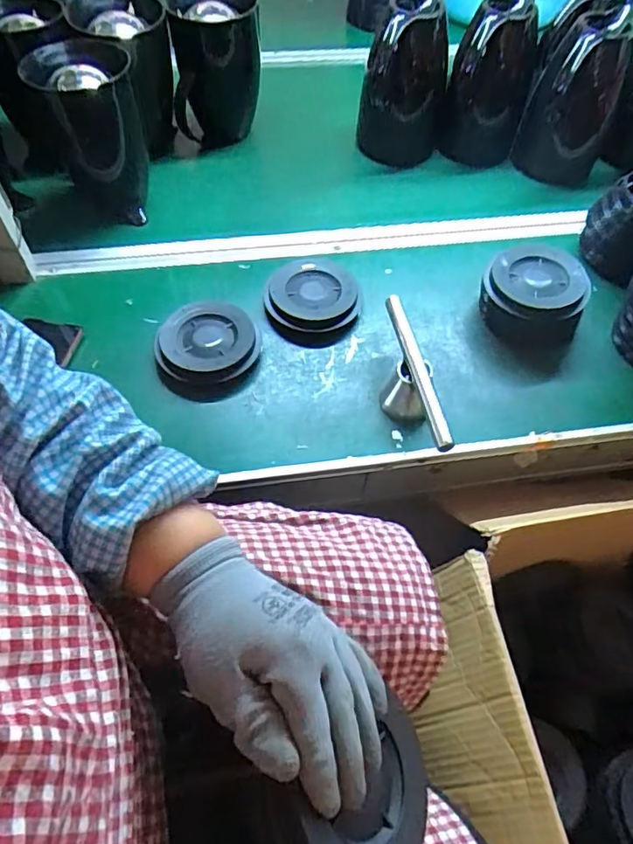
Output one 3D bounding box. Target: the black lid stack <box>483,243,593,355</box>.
[{"bbox_3d":[0.267,-0.159,0.676,0.118,0.073,0.125,24,58,13],"label":"black lid stack"}]

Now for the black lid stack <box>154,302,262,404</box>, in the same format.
[{"bbox_3d":[-0.124,-0.085,0.629,0.113,0.030,0.122,8,56,3],"label":"black lid stack"}]

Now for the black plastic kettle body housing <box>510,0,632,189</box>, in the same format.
[{"bbox_3d":[0.391,-0.486,0.832,0.127,0.186,0.154,24,58,13],"label":"black plastic kettle body housing"}]

